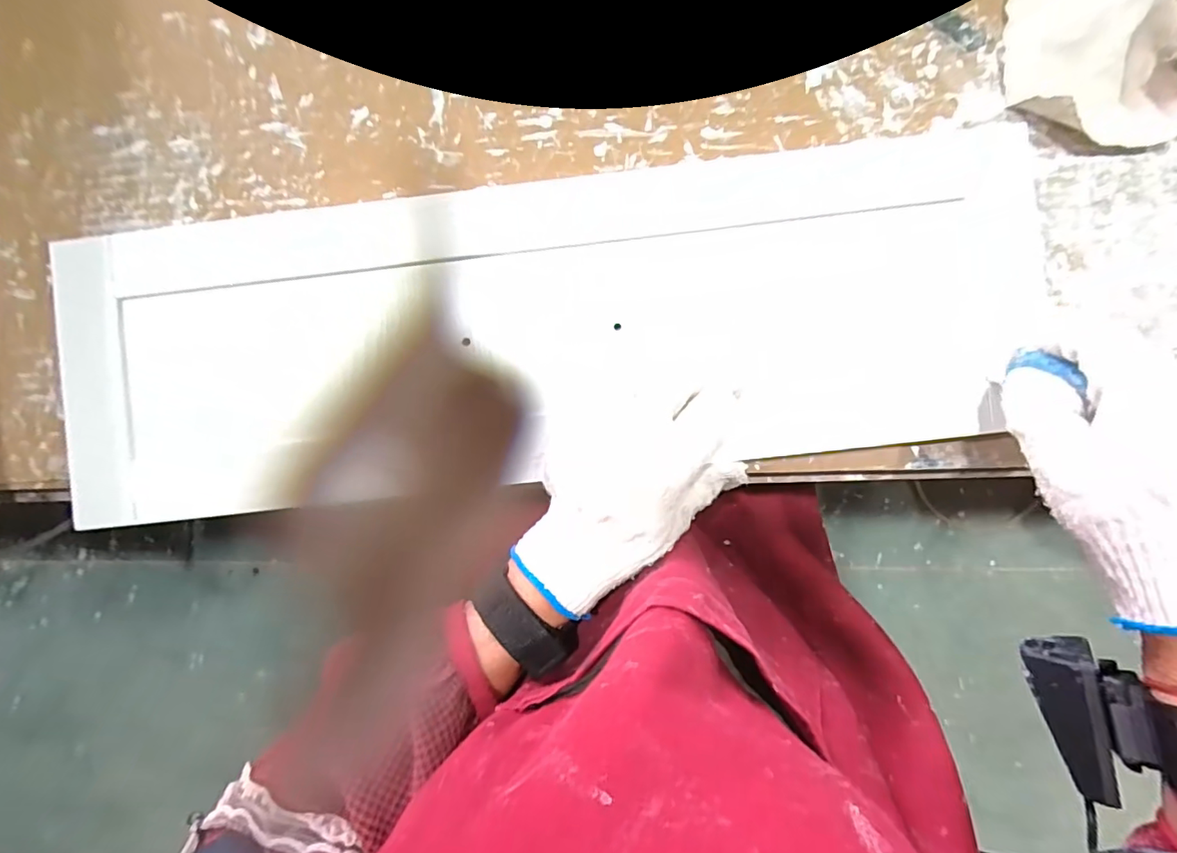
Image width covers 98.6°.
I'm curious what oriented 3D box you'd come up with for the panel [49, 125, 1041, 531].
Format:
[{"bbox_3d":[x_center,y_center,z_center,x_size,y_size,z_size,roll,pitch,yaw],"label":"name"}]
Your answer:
[{"bbox_3d":[-0.032,-0.057,0.306,0.578,0.025,0.177,-6,89,2],"label":"panel"}]

